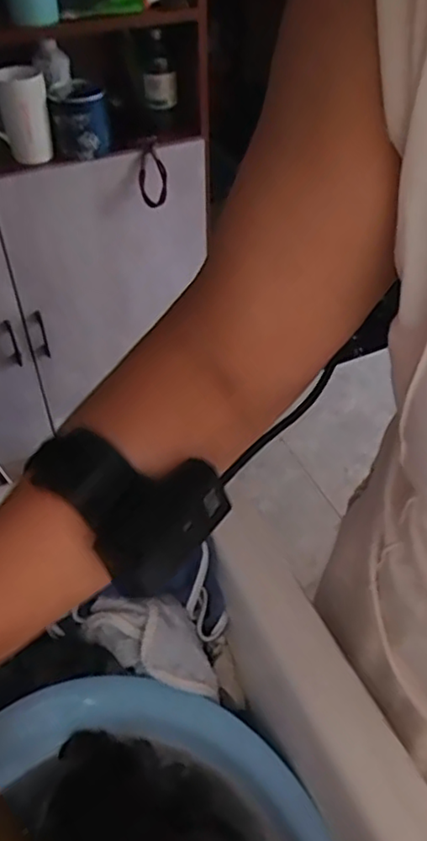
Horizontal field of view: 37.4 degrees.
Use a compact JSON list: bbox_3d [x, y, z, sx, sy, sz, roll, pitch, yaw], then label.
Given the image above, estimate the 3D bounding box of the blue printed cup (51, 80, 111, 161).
[{"bbox_3d":[-0.251,-0.568,1.197,0.103,0.095,0.107,-7,46,-7],"label":"blue printed cup"}]

